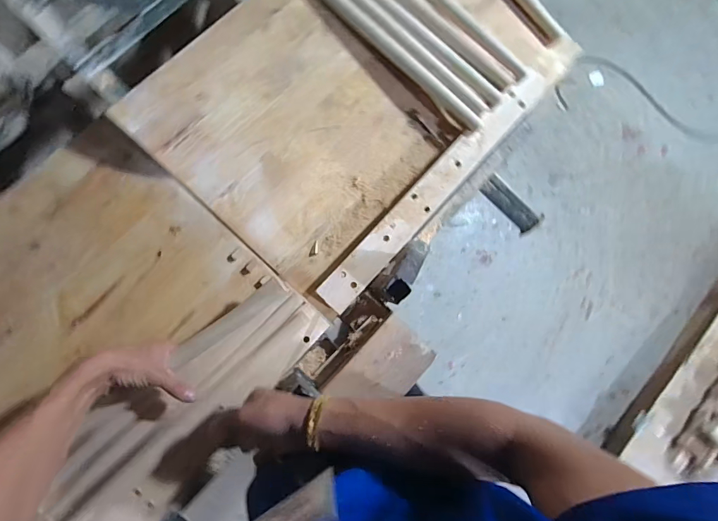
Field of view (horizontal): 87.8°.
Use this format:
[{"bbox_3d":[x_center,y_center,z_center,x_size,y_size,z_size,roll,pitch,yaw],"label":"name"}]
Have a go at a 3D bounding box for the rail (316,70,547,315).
[{"bbox_3d":[0.126,-0.111,0.586,0.056,0.043,0.489,43,80,1],"label":"rail"}]

